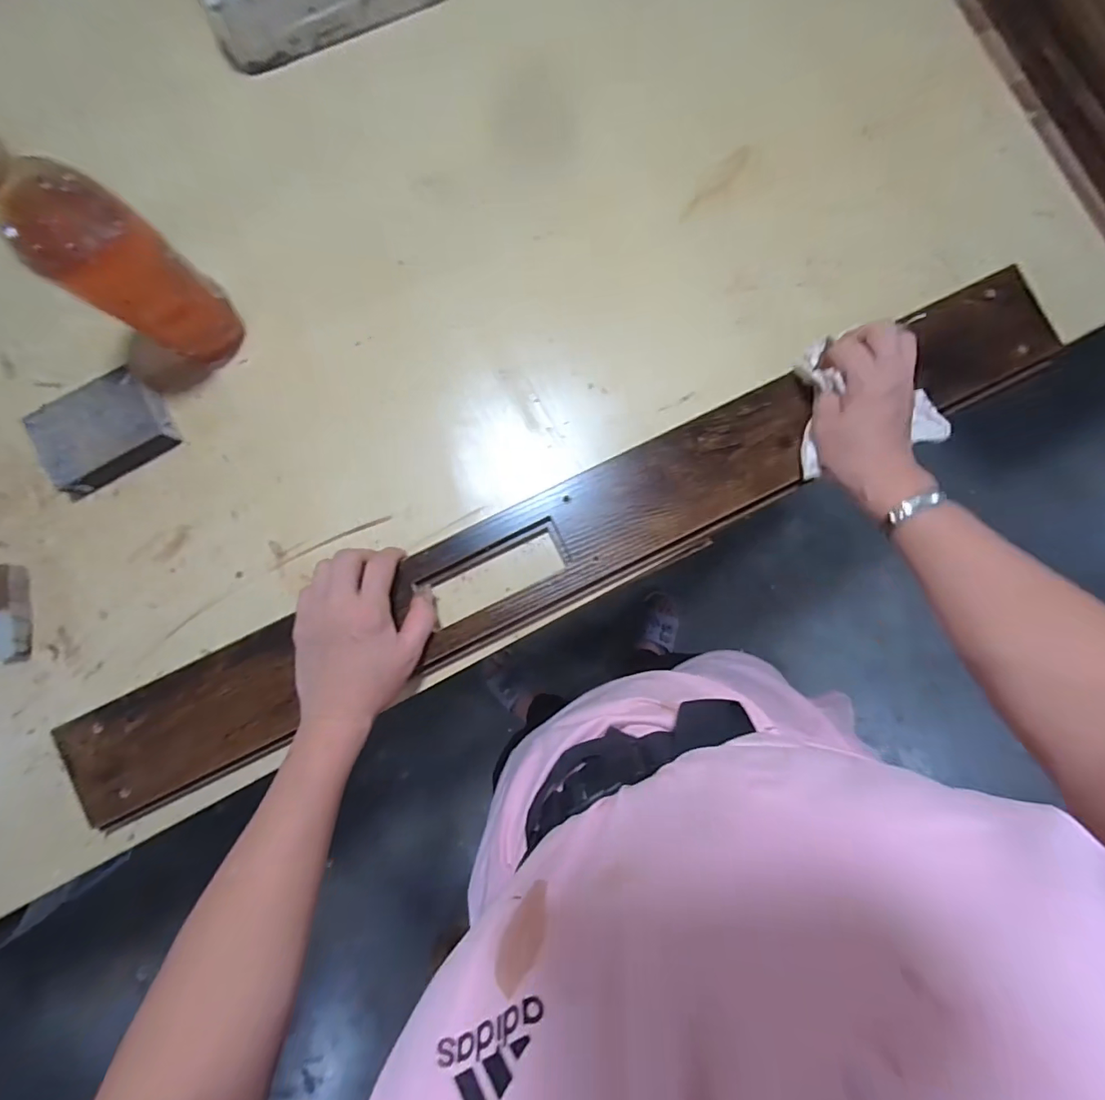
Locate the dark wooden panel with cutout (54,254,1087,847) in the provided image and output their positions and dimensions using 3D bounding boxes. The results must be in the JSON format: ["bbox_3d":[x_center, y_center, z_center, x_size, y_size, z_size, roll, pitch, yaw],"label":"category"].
[{"bbox_3d":[0.027,-0.013,0.423,0.867,0.023,0.092,-26,87,-3],"label":"dark wooden panel with cutout"}]

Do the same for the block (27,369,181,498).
[{"bbox_3d":[-0.381,-0.102,0.429,0.107,0.026,0.077,-32,87,-3],"label":"block"}]

